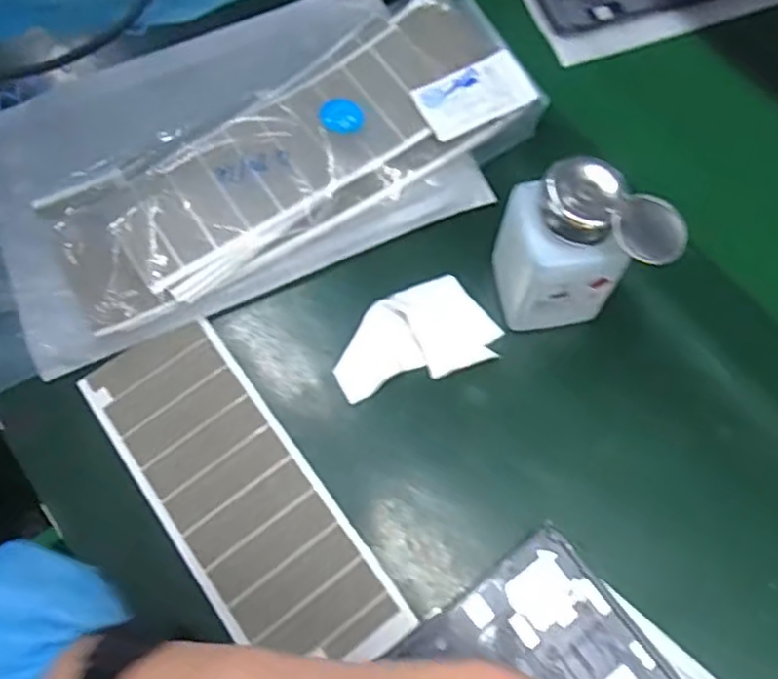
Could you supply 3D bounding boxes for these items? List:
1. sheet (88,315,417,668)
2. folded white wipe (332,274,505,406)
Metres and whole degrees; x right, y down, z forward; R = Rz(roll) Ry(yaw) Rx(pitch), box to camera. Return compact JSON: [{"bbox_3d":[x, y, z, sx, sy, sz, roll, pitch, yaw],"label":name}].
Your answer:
[{"bbox_3d":[-0.080,0.084,0.377,0.075,0.006,0.206,-35,75,-11],"label":"sheet"},{"bbox_3d":[0.013,-0.001,0.403,0.092,0.010,0.054,-18,70,-8],"label":"folded white wipe"}]

